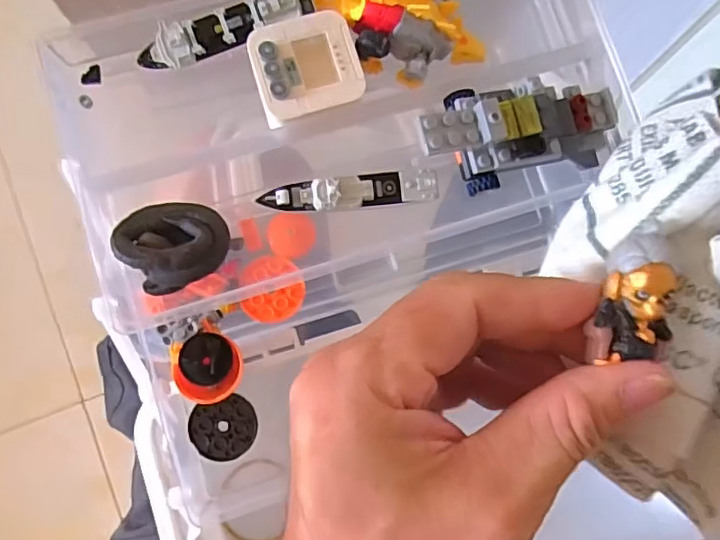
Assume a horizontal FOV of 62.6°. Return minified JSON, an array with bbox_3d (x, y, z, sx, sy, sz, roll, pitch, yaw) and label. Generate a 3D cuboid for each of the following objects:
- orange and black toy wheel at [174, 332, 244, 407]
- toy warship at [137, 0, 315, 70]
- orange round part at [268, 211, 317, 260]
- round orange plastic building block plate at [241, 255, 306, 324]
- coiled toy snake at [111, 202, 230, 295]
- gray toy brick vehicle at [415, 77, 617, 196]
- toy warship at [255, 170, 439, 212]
[{"bbox_3d":[-0.068,0.044,0.264,0.028,0.012,0.031,0,81,-2],"label":"orange and black toy wheel"},{"bbox_3d":[-0.055,-0.100,0.245,0.074,0.014,0.015,-19,82,-5],"label":"toy warship"},{"bbox_3d":[-0.033,-0.017,0.287,0.023,0.004,0.022,0,81,-2],"label":"orange round part"},{"bbox_3d":[-0.041,0.009,0.281,0.029,0.004,0.031,0,81,-2],"label":"round orange plastic building block plate"},{"bbox_3d":[-0.074,-0.012,0.235,0.040,0.020,0.034,-24,83,-6],"label":"coiled toy snake"},{"bbox_3d":[0.064,-0.056,0.248,0.089,0.030,0.034,-9,81,-18],"label":"gray toy brick vehicle"},{"bbox_3d":[-0.004,-0.033,0.249,0.073,0.008,0.014,-7,82,-3],"label":"toy warship"}]

